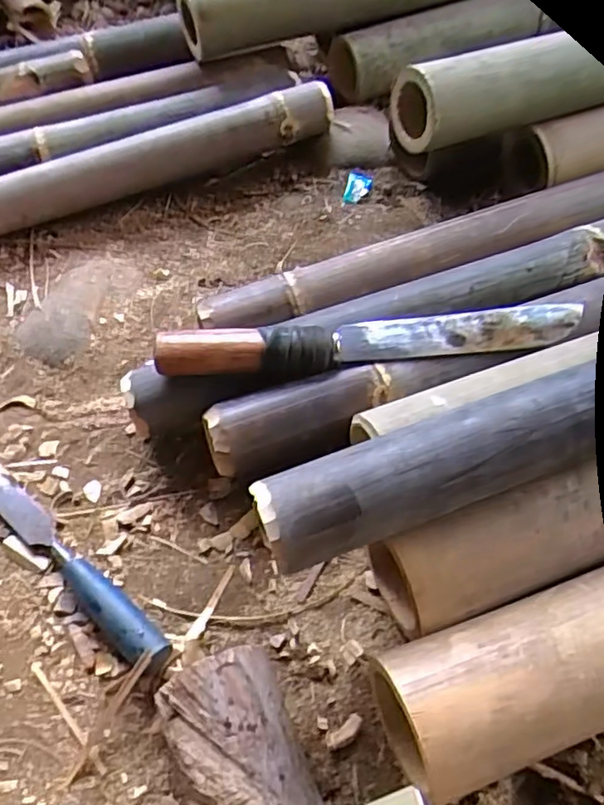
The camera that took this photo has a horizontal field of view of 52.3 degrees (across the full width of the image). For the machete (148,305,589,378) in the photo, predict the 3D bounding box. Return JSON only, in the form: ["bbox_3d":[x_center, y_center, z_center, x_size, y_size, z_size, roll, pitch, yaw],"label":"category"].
[{"bbox_3d":[0.061,-0.053,0.492,0.348,0.037,0.043,-8,55,-4],"label":"machete"}]

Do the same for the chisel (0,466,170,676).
[{"bbox_3d":[-0.179,0.113,0.454,0.224,0.024,0.027,36,63,24],"label":"chisel"}]

